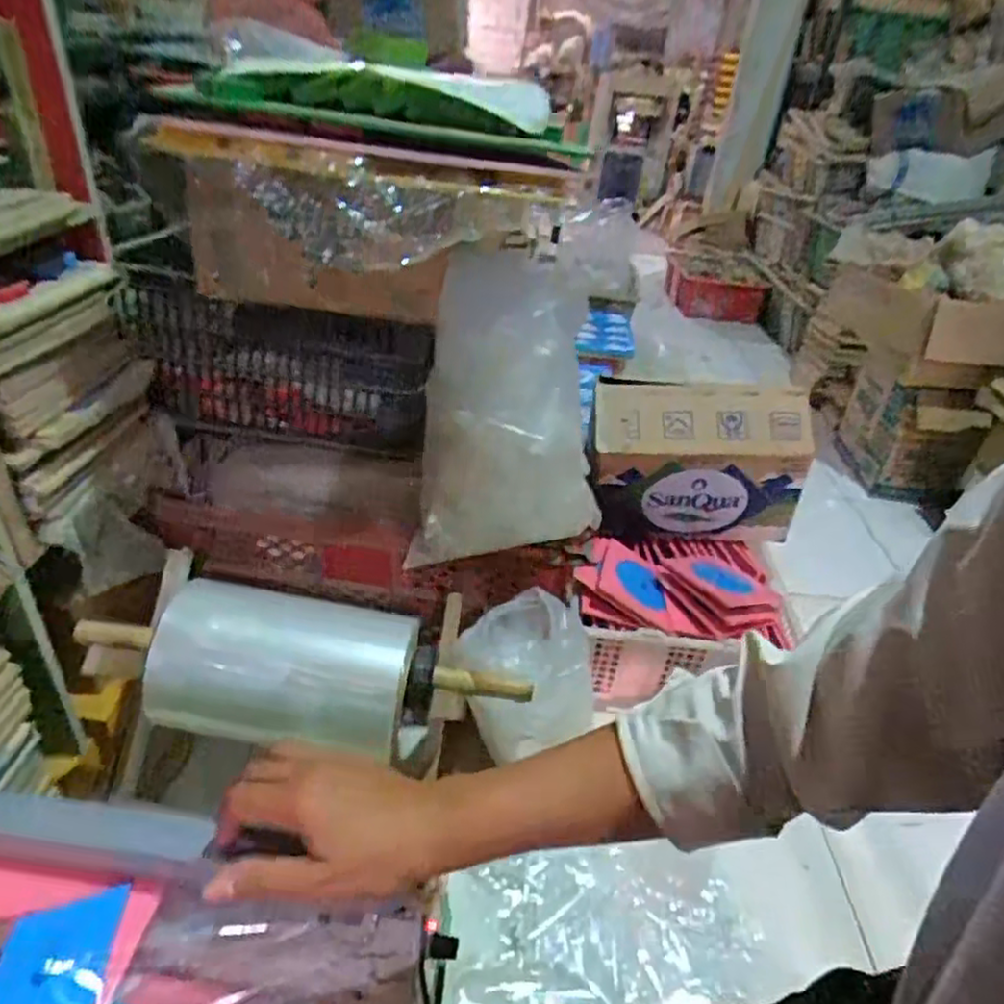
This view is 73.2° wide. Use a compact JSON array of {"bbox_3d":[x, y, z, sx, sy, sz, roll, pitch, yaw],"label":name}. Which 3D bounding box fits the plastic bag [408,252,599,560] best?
[{"bbox_3d":[0.015,-0.108,0.796,0.225,0.350,0.108,-12,38,-27],"label":"plastic bag"}]

